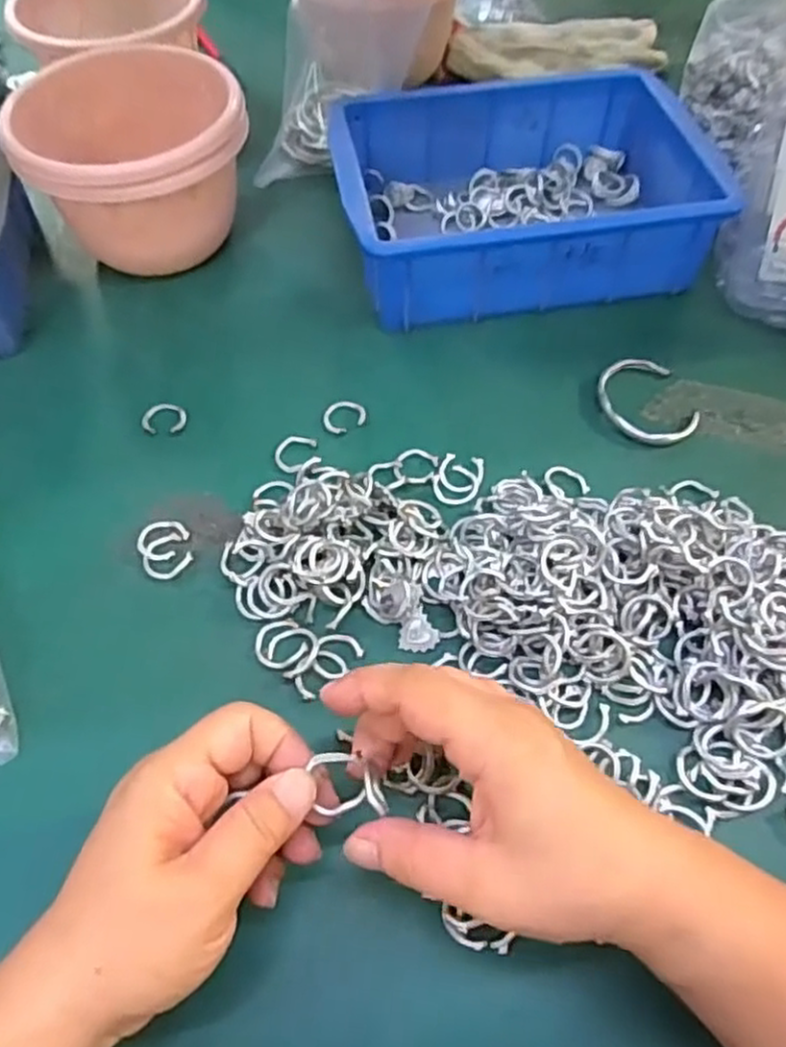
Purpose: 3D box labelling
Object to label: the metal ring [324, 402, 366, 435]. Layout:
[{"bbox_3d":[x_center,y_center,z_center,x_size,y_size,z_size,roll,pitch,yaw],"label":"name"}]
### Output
[{"bbox_3d":[-0.030,-0.067,0.438,0.026,0.004,0.023,-18,59,-13],"label":"metal ring"}]

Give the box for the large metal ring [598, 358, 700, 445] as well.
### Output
[{"bbox_3d":[0.155,-0.076,0.439,0.053,0.010,0.067,-14,58,-10],"label":"large metal ring"}]

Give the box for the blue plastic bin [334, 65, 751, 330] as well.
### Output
[{"bbox_3d":[0.085,-0.226,0.506,0.241,0.081,0.174,-8,57,-5],"label":"blue plastic bin"}]

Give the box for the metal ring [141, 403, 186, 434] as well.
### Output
[{"bbox_3d":[-0.140,-0.066,0.439,0.026,0.005,0.025,1,57,-1],"label":"metal ring"}]

